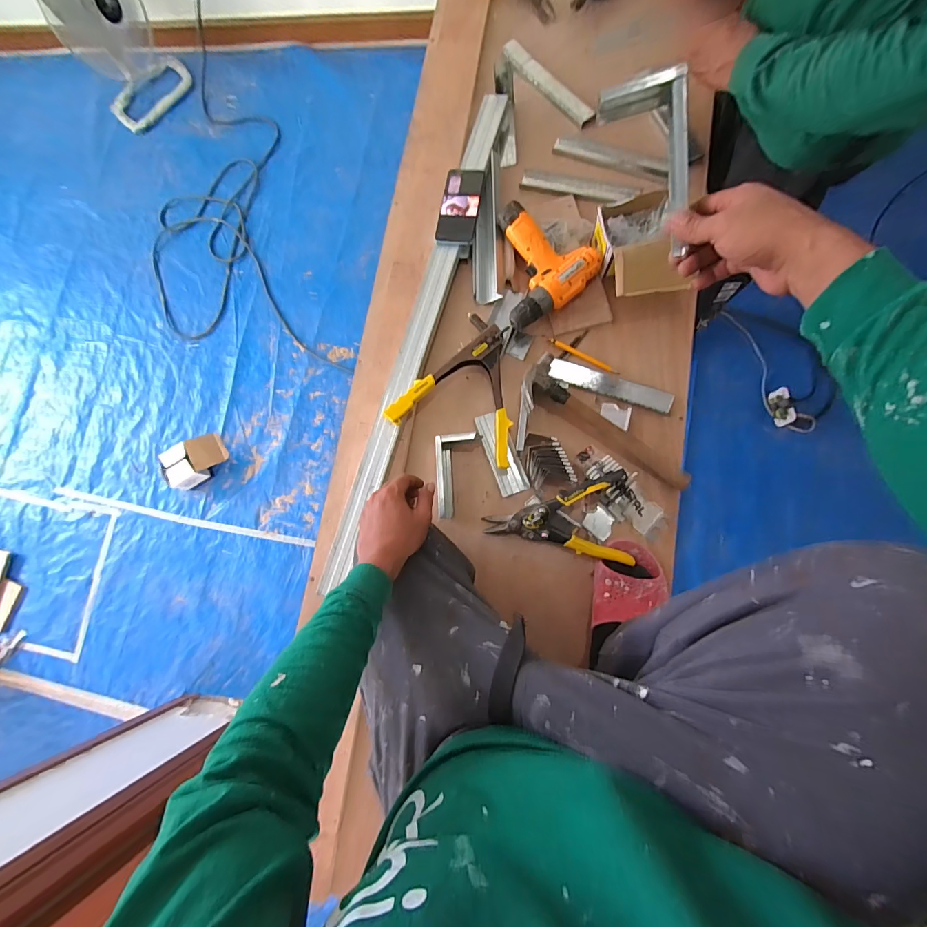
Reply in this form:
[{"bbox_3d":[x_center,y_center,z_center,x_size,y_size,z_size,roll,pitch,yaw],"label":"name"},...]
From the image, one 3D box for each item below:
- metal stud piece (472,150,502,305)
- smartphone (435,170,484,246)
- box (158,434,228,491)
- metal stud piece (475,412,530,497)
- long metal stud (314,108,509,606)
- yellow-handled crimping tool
[{"bbox_3d":[0.045,-0.451,0.786,0.054,0.030,0.295,-1,80,7],"label":"metal stud piece"},{"bbox_3d":[-0.007,-0.486,0.781,0.072,0.014,0.152,10,89,-2],"label":"smartphone"},{"bbox_3d":[-0.995,-0.010,1.525,0.227,0.124,0.151,-29,78,1],"label":"box"},{"bbox_3d":[0.067,-0.019,0.723,0.050,0.018,0.150,-20,78,3],"label":"metal stud piece"},{"bbox_3d":[-0.080,-0.258,0.758,0.075,0.043,0.992,17,82,10],"label":"long metal stud"},{"bbox_3d":[0.007,-0.141,0.722,0.223,0.056,0.242,19,83,10],"label":"yellow-handled crimping tool"}]

